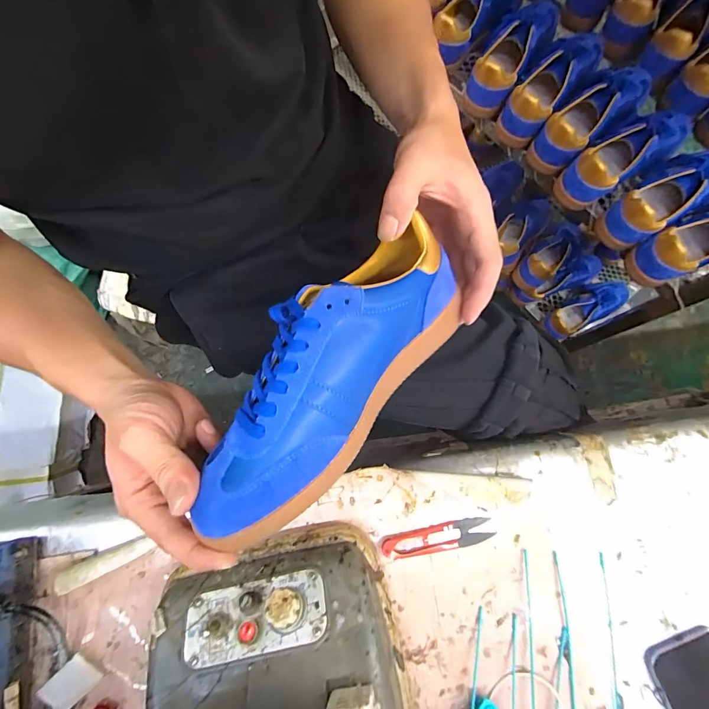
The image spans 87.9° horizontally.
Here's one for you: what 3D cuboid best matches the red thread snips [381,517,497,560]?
[{"bbox_3d":[0.076,0.170,0.338,0.101,0.008,0.023,-11,79,-2],"label":"red thread snips"}]

